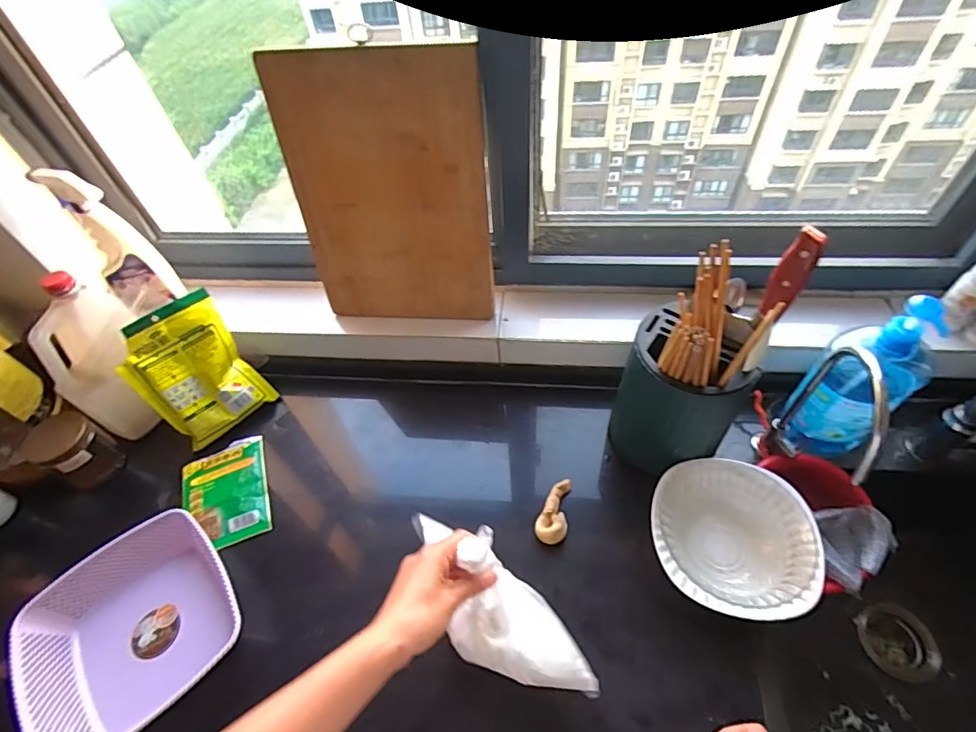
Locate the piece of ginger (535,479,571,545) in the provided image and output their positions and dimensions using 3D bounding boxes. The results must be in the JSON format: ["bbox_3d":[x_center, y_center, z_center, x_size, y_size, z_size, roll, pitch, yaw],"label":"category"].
[{"bbox_3d":[0.092,0.203,0.672,0.041,0.031,0.090,8,54,10],"label":"piece of ginger"}]

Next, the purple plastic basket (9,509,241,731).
[{"bbox_3d":[-0.437,0.326,0.609,0.226,0.087,0.221,-39,59,-23],"label":"purple plastic basket"}]

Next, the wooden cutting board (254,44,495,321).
[{"bbox_3d":[-0.130,-0.220,0.671,0.259,0.365,0.016,0,41,4],"label":"wooden cutting board"}]

